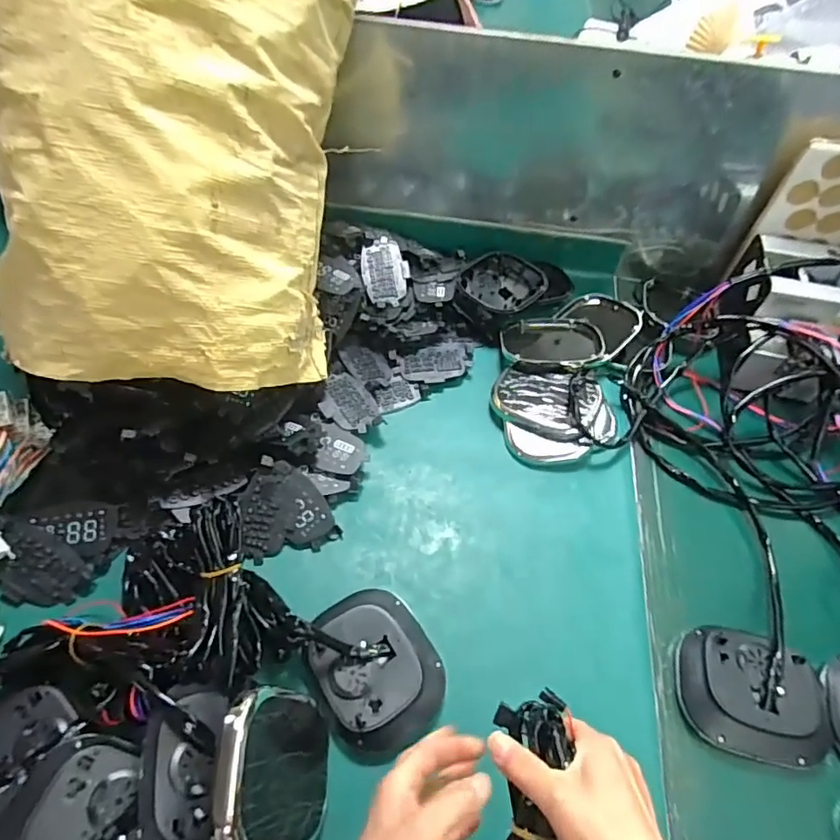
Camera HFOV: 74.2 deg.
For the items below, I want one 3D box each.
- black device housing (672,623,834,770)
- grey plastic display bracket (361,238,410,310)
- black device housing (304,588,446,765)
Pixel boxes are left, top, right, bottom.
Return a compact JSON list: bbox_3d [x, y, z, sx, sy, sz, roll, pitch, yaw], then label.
[{"bbox_3d":[0.332,0.267,0.545,0.139,0.033,0.115,10,53,2],"label":"black device housing"},{"bbox_3d":[-0.050,-0.217,0.824,0.067,0.010,0.109,-8,75,-3],"label":"grey plastic display bracket"},{"bbox_3d":[-0.042,0.238,0.540,0.117,0.024,0.146,-22,58,-19],"label":"black device housing"}]

